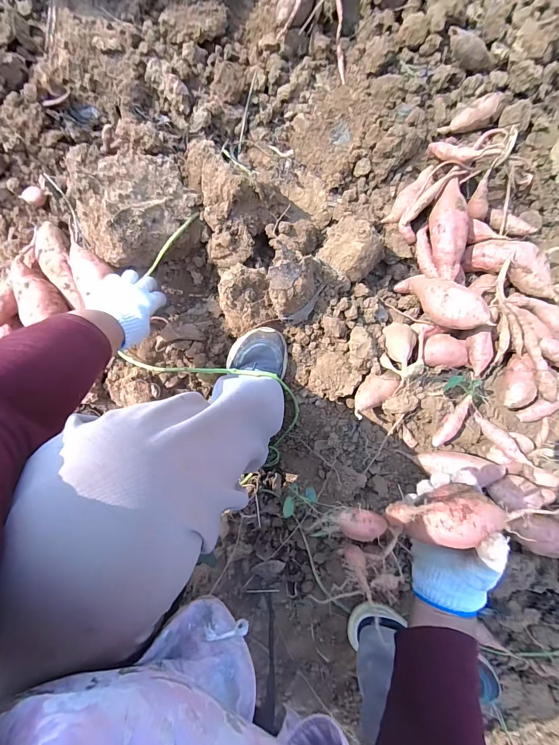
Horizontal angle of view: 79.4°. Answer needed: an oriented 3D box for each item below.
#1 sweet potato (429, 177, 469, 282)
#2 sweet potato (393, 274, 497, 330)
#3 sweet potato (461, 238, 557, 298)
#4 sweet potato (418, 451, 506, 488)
[{"bbox_3d":[0.325,-0.275,0.647,0.065,0.055,0.188,-1,86,-3],"label":"sweet potato"},{"bbox_3d":[0.294,-0.134,0.619,0.067,0.069,0.183,-43,54,-6],"label":"sweet potato"},{"bbox_3d":[0.452,-0.210,0.653,0.175,0.055,0.075,36,84,26],"label":"sweet potato"},{"bbox_3d":[0.317,0.167,0.591,0.143,0.049,0.050,6,86,21],"label":"sweet potato"}]

